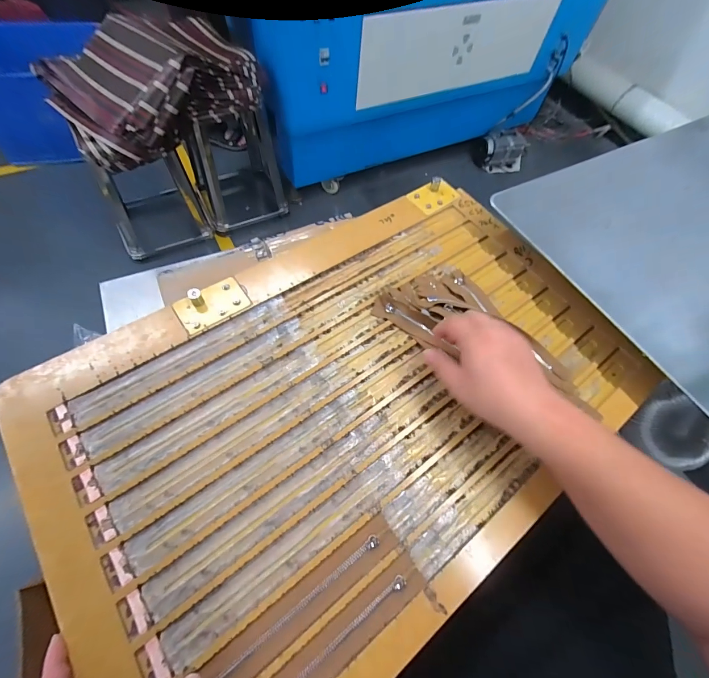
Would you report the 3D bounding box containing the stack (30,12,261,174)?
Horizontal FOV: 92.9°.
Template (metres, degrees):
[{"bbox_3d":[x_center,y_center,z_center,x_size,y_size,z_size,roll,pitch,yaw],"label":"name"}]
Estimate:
[{"bbox_3d":[-0.642,-0.829,1.122,0.354,0.275,0.608,41,66,17],"label":"stack"}]

